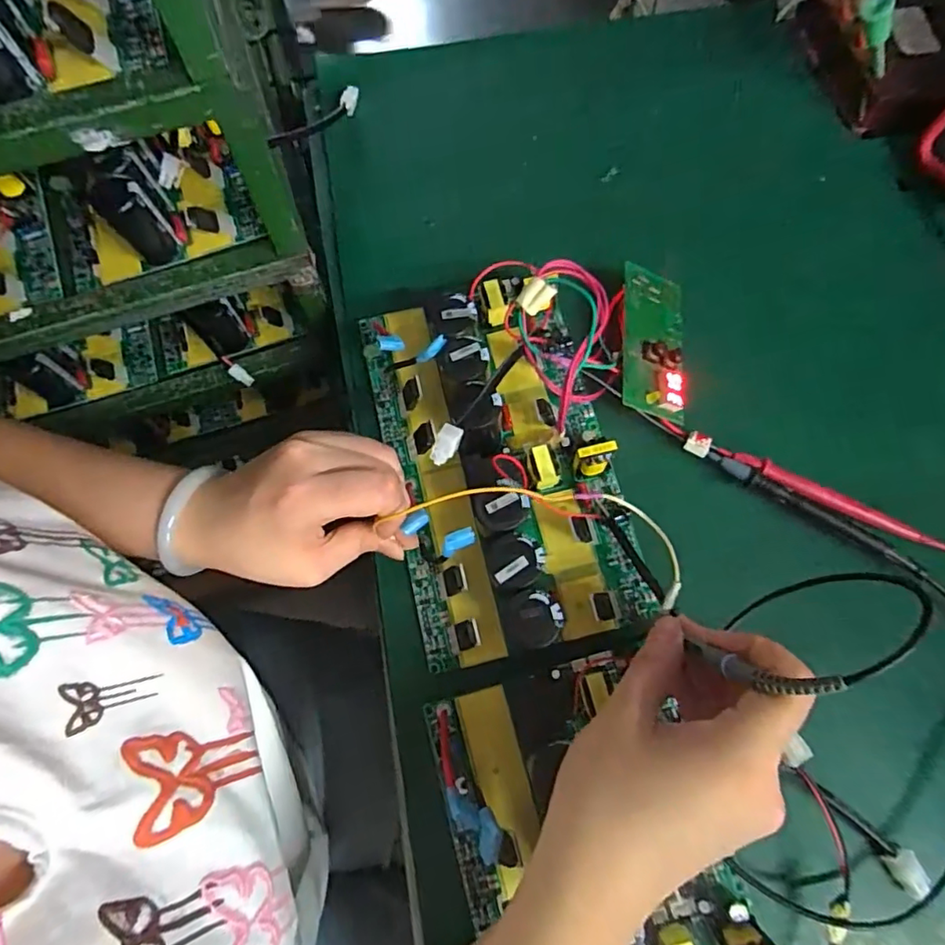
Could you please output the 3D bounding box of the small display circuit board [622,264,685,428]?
[{"bbox_3d":[0.120,-0.088,0.372,0.047,0.011,0.105,15,68,-18],"label":"small display circuit board"}]

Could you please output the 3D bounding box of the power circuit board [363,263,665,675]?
[{"bbox_3d":[0.015,-0.017,0.344,0.141,0.060,0.243,-12,72,-3],"label":"power circuit board"}]

